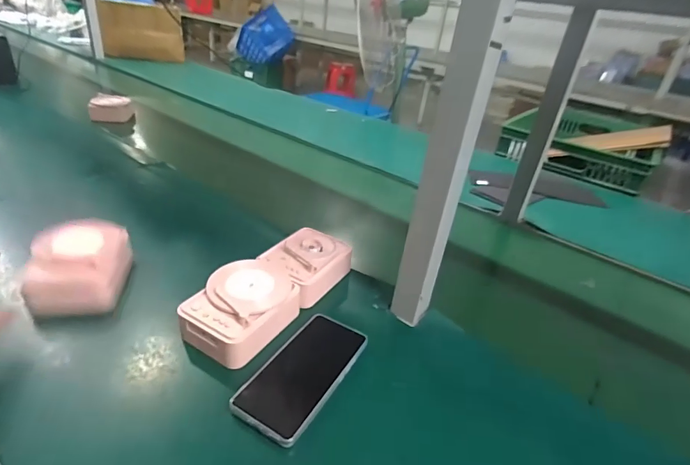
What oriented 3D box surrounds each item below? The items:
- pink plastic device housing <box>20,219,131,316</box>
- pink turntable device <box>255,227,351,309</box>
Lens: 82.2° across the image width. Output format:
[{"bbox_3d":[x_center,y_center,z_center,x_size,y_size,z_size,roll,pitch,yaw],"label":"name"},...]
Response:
[{"bbox_3d":[-0.355,0.042,0.534,0.111,0.063,0.129,-5,32,-20],"label":"pink plastic device housing"},{"bbox_3d":[-0.056,0.046,0.583,0.094,0.045,0.125,21,33,23],"label":"pink turntable device"}]

